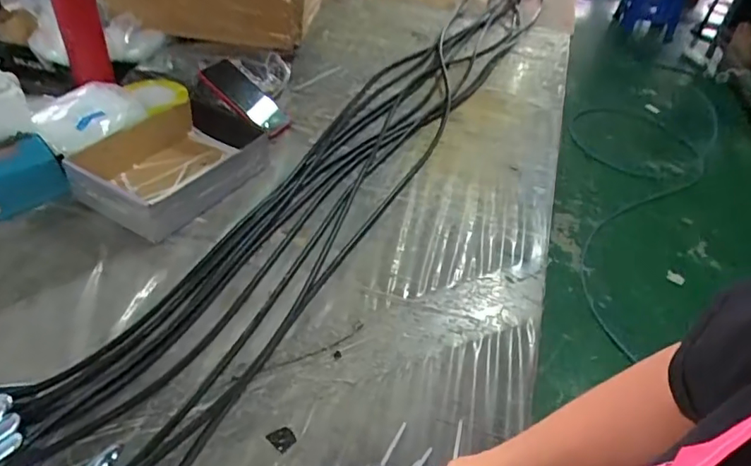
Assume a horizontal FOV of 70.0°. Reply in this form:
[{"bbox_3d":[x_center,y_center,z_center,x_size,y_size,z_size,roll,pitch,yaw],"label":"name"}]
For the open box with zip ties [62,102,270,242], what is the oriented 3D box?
[{"bbox_3d":[-0.311,-0.116,0.826,0.197,0.066,0.265,24,43,19],"label":"open box with zip ties"}]

